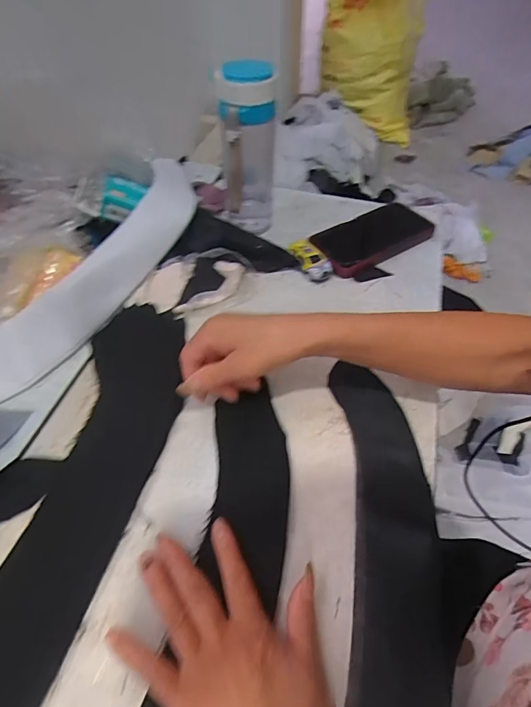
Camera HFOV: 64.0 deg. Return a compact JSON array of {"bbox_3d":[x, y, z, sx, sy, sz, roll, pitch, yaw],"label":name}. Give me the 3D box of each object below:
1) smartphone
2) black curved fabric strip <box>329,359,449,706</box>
[{"bbox_3d":[0.139,-0.153,0.553,0.171,0.021,0.086,-25,55,-19],"label":"smartphone"},{"bbox_3d":[0.071,0.189,0.275,0.095,0.012,0.431,9,52,7],"label":"black curved fabric strip"}]

